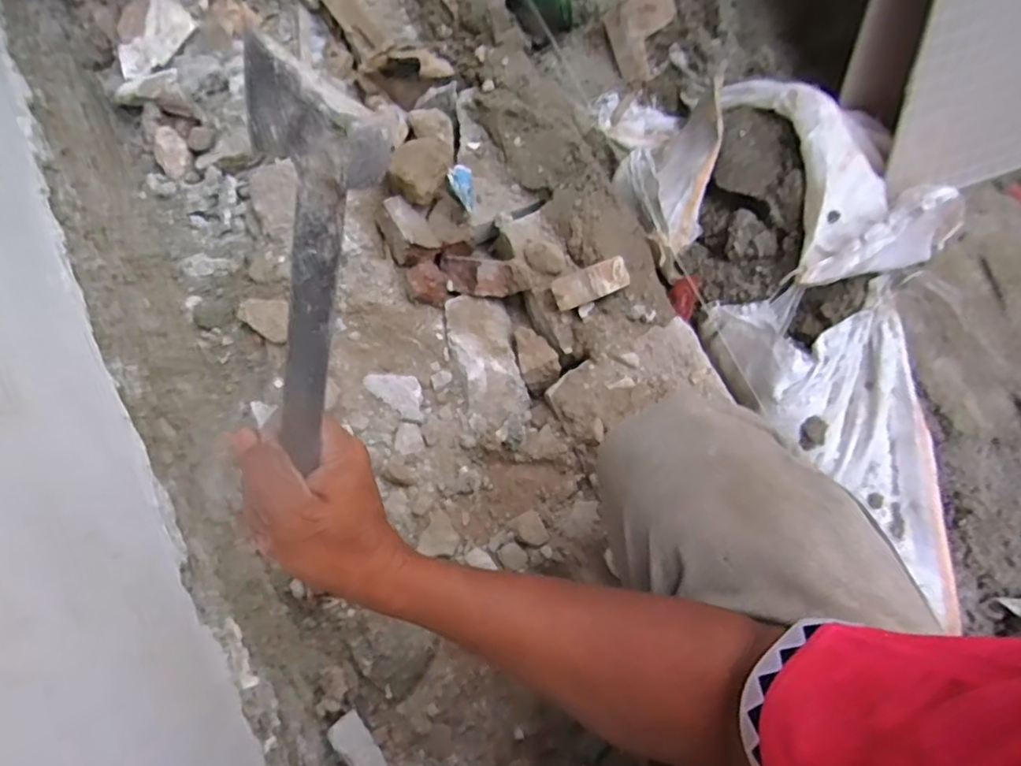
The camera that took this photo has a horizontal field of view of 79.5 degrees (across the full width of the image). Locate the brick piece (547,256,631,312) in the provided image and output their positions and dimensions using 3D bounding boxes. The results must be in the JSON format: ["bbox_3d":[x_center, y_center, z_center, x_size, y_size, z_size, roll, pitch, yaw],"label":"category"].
[{"bbox_3d":[0.098,-0.123,0.753,0.095,0.036,0.046,-21,79,9],"label":"brick piece"}]

